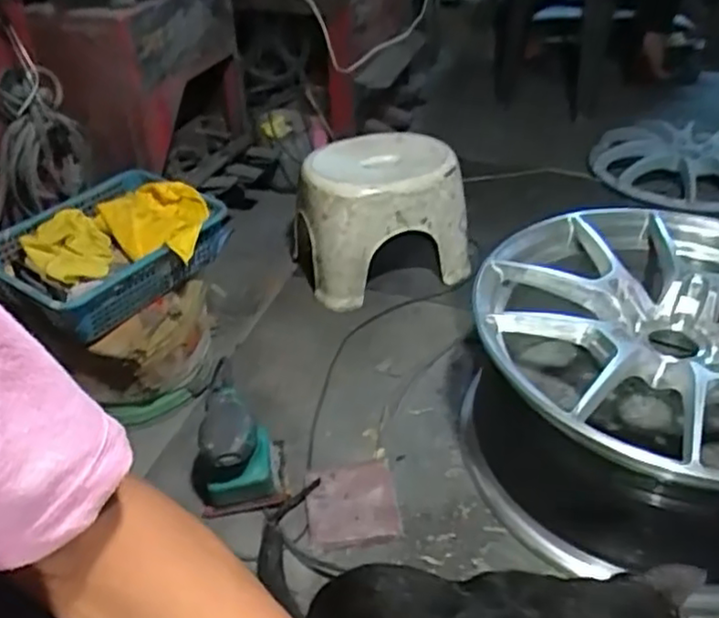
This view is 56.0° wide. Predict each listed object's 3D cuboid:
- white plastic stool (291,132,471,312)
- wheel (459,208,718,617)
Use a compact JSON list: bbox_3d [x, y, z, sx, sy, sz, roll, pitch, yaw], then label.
[{"bbox_3d":[0.024,-0.187,1.314,0.300,0.230,0.254,-16,40,-18],"label":"white plastic stool"},{"bbox_3d":[0.406,0.097,0.908,0.511,0.230,0.494,10,39,15],"label":"wheel"}]

